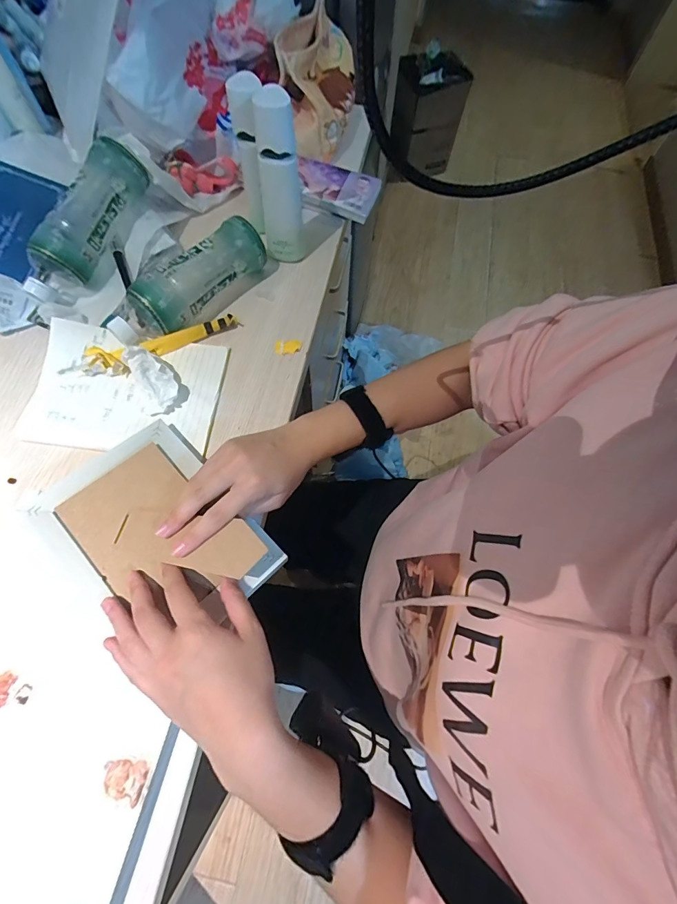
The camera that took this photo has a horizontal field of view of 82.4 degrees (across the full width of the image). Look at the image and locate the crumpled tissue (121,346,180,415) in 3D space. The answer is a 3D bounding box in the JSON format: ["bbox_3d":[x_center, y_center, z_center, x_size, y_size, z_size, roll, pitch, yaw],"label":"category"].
[{"bbox_3d":[-0.200,-0.077,0.415,0.044,0.043,0.061,-30,72,-14],"label":"crumpled tissue"}]

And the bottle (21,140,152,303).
[{"bbox_3d":[-0.298,-0.266,0.461,0.053,0.068,0.197,28,87,9],"label":"bottle"}]

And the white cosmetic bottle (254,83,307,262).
[{"bbox_3d":[-0.065,-0.302,0.445,0.046,0.180,0.042,-1,68,-3],"label":"white cosmetic bottle"}]

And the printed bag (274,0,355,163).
[{"bbox_3d":[-0.033,-0.533,0.558,0.102,0.092,0.180,13,68,3],"label":"printed bag"}]

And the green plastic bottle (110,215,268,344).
[{"bbox_3d":[-0.173,-0.191,0.456,0.060,0.067,0.195,42,72,14],"label":"green plastic bottle"}]

